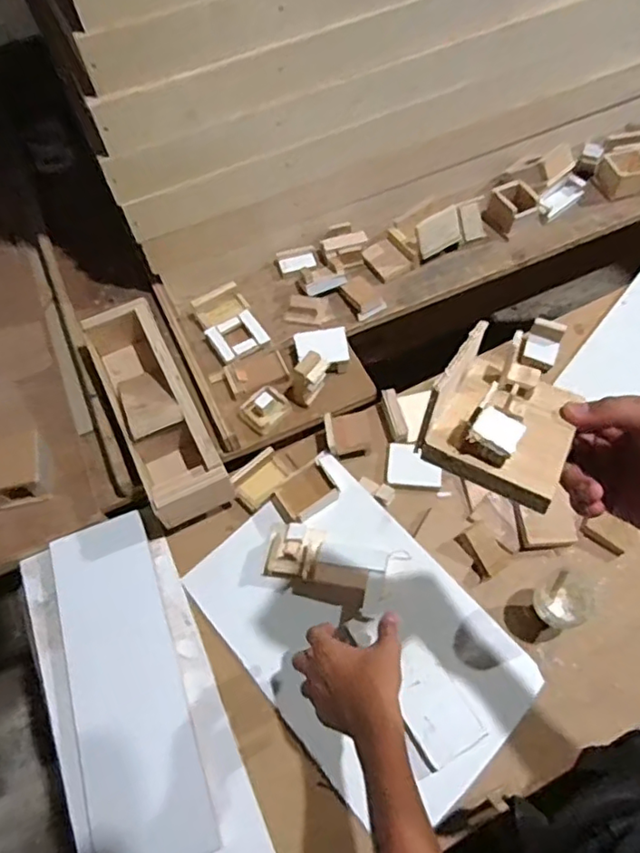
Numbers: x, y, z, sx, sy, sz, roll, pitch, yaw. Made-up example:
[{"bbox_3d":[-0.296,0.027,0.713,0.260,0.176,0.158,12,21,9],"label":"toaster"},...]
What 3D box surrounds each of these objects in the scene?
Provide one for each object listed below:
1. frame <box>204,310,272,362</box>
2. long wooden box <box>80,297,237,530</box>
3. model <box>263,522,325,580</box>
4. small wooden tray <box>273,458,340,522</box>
[{"bbox_3d":[-0.128,-0.142,0.940,0.081,0.013,0.074,-33,65,-14],"label":"frame"},{"bbox_3d":[-0.232,-0.026,0.832,0.097,0.104,0.322,-26,63,-10],"label":"long wooden box"},{"bbox_3d":[-0.035,0.165,0.788,0.069,0.023,0.072,10,63,9],"label":"model"},{"bbox_3d":[-0.018,0.088,0.803,0.075,0.015,0.061,-32,64,-13],"label":"small wooden tray"}]

